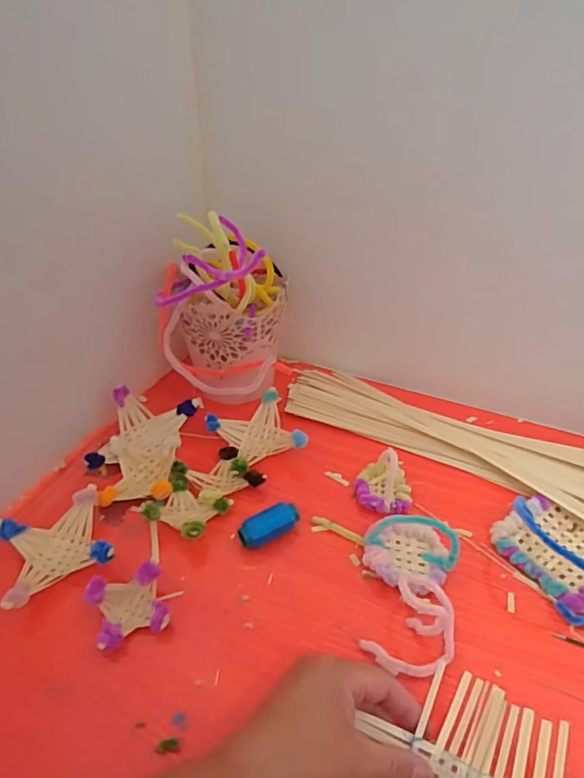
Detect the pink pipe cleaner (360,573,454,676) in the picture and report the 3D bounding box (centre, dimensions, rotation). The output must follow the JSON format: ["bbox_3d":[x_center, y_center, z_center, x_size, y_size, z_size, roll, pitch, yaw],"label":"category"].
[{"bbox_3d":[0.097,0.174,0.373,0.056,0.044,0.074,28,48,28],"label":"pink pipe cleaner"}]

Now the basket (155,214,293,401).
[{"bbox_3d":[-0.072,-0.064,0.530,0.119,0.190,0.113,8,41,8],"label":"basket"}]

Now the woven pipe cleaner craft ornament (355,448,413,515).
[{"bbox_3d":[0.090,0.088,0.480,0.052,0.036,0.053,0,41,0],"label":"woven pipe cleaner craft ornament"}]

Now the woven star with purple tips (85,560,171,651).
[{"bbox_3d":[-0.125,0.169,0.387,0.053,0.032,0.050,-14,43,-16],"label":"woven star with purple tips"}]

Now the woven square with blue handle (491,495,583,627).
[{"bbox_3d":[0.234,0.133,0.431,0.096,0.033,0.099,-30,49,-31],"label":"woven square with blue handle"}]

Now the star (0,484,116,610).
[{"bbox_3d":[-0.198,0.134,0.423,0.082,0.034,0.080,-18,44,-20],"label":"star"}]

